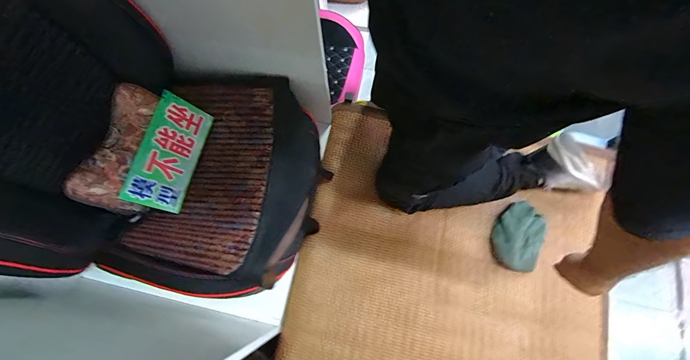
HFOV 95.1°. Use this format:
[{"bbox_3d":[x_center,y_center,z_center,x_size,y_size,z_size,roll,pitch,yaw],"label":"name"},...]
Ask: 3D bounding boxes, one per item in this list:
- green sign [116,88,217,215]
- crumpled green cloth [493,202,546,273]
[{"bbox_3d":[-0.387,-0.059,0.701,0.008,0.126,0.242,9,77,33],"label":"green sign"},{"bbox_3d":[0.466,0.148,0.842,0.126,0.047,0.171,29,76,10],"label":"crumpled green cloth"}]

